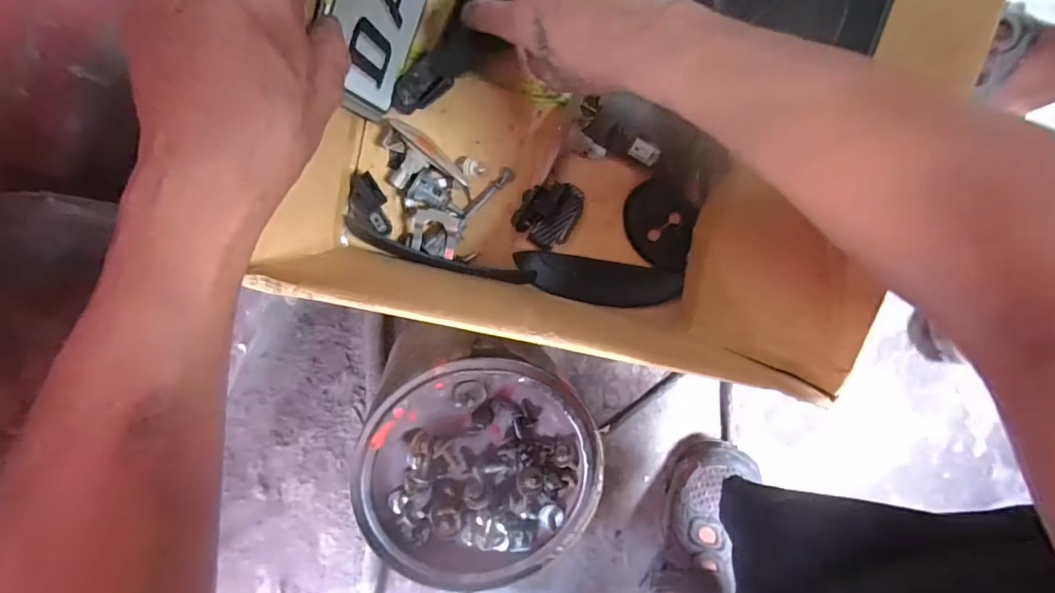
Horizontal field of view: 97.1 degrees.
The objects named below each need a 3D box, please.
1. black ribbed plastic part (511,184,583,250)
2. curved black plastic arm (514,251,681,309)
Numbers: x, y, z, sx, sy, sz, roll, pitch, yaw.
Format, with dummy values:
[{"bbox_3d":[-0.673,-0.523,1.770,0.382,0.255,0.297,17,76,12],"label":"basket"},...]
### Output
[{"bbox_3d":[0.021,-0.075,0.422,0.059,0.010,0.059,-4,110,-12],"label":"black ribbed plastic part"},{"bbox_3d":[0.066,-0.013,0.436,0.150,0.020,0.043,8,96,-7],"label":"curved black plastic arm"}]

